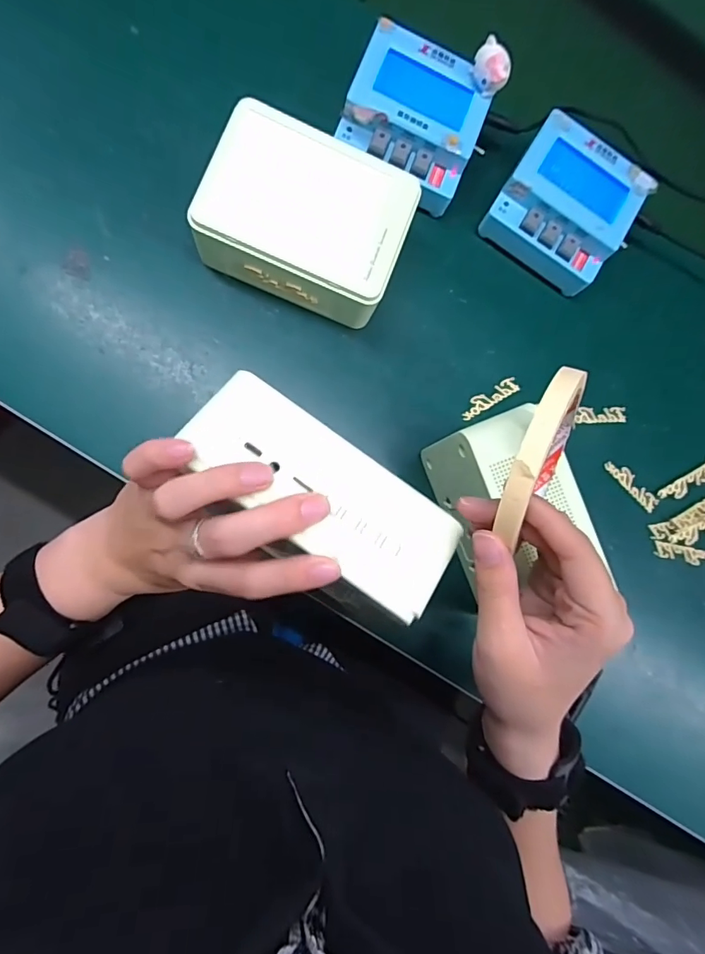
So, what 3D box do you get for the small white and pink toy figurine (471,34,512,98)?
[{"bbox_3d":[0.102,-0.299,0.357,0.027,0.029,0.021,27,82,-6],"label":"small white and pink toy figurine"}]

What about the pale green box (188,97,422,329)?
[{"bbox_3d":[-0.033,-0.187,0.358,0.137,0.055,0.110,20,83,-7],"label":"pale green box"}]

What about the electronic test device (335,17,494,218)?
[{"bbox_3d":[0.047,-0.274,0.378,0.103,0.046,0.103,23,82,-6],"label":"electronic test device"}]

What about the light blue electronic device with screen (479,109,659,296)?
[{"bbox_3d":[0.174,-0.221,0.396,0.100,0.048,0.105,32,81,-5],"label":"light blue electronic device with screen"}]

